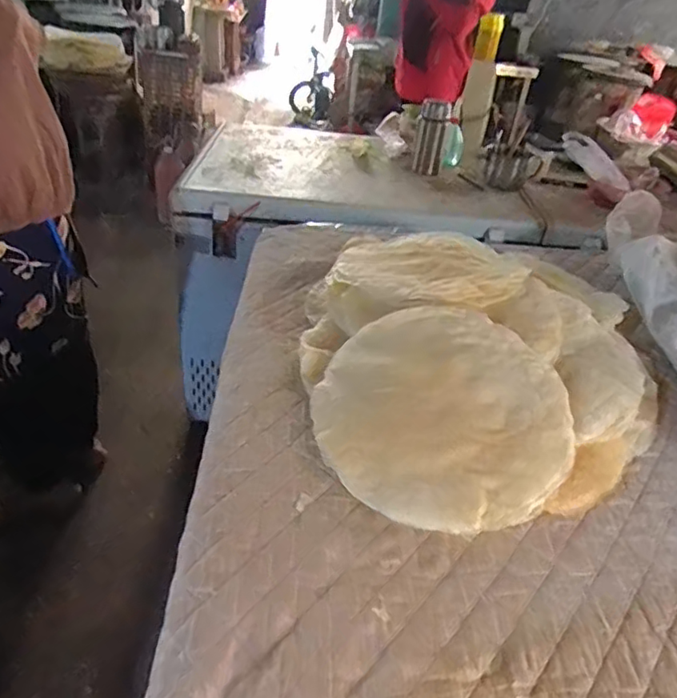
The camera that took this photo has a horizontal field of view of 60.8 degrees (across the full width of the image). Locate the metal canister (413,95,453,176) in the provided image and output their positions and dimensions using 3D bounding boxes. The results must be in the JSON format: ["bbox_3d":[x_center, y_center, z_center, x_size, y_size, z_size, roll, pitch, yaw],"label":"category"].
[{"bbox_3d":[0.270,-0.620,1.688,0.091,0.195,0.099,8,37,5],"label":"metal canister"}]

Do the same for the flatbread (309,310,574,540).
[{"bbox_3d":[0.146,0.084,0.827,0.348,0.018,0.355,-3,52,4],"label":"flatbread"}]

